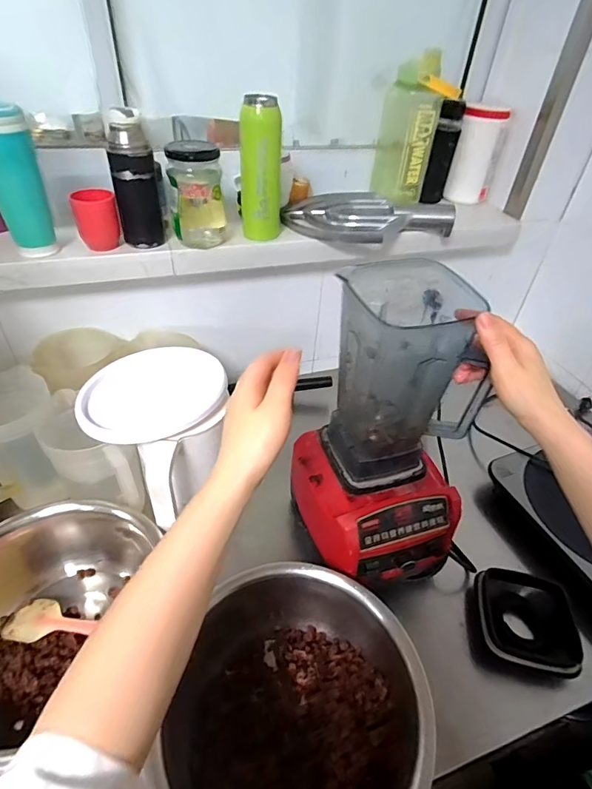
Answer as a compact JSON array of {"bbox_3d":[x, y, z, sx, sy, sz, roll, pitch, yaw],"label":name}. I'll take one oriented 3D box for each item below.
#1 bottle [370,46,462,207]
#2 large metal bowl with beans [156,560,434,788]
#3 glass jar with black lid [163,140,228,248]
[{"bbox_3d":[0.239,-0.523,0.877,0.123,0.245,0.081,-2,42,-8],"label":"bottle"},{"bbox_3d":[0.000,0.354,0.494,0.265,0.118,0.271,3,41,-2],"label":"large metal bowl with beans"},{"bbox_3d":[-0.160,-0.326,0.709,0.082,0.158,0.074,-1,42,-7],"label":"glass jar with black lid"}]

